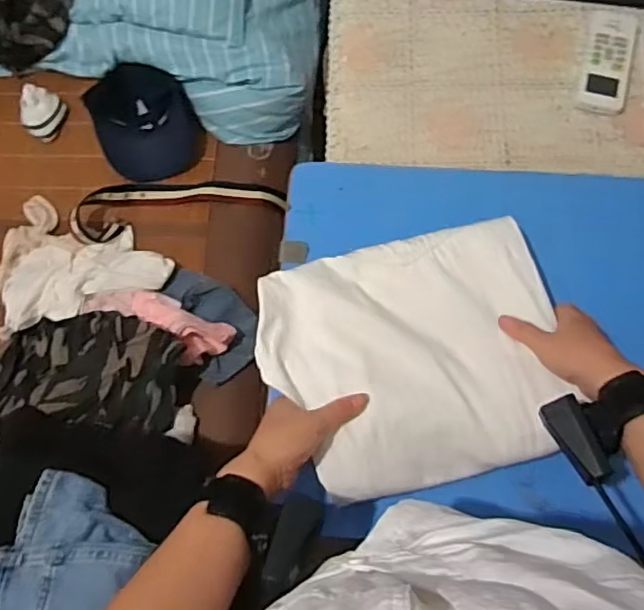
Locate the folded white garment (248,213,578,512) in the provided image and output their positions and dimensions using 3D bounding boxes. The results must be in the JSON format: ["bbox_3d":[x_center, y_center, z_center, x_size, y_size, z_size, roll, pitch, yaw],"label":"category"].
[{"bbox_3d":[0.087,0.046,0.574,0.269,0.043,0.231,-15,74,-2],"label":"folded white garment"}]

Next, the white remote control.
[{"bbox_3d":[0.345,-0.293,0.721,0.056,0.020,0.136,14,75,6],"label":"white remote control"}]

